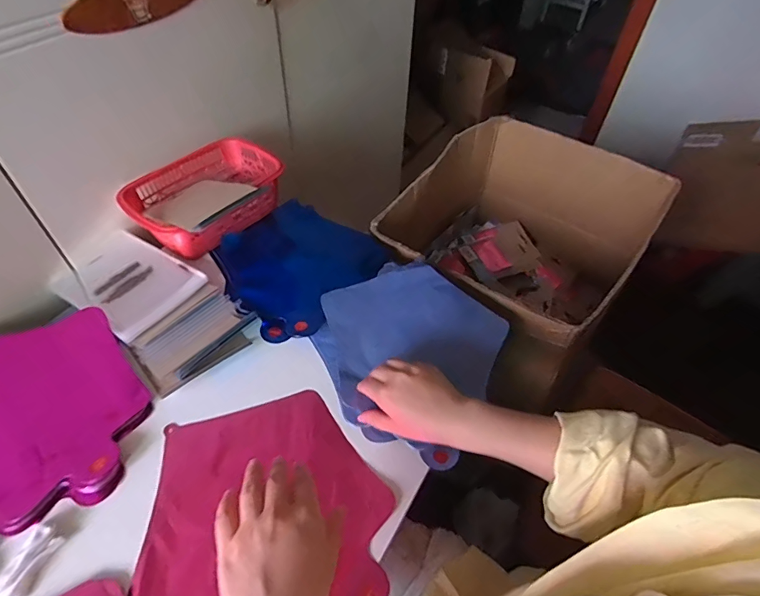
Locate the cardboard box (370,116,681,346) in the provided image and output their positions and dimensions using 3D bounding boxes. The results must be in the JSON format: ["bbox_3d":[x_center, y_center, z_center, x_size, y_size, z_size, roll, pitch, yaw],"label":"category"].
[{"bbox_3d":[0.265,-0.097,0.919,0.377,0.304,0.544,34,56,22],"label":"cardboard box"}]

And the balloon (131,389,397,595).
[{"bbox_3d":[-0.108,0.195,0.454,0.227,0.010,0.208,-2,50,-5],"label":"balloon"}]

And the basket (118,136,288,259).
[{"bbox_3d":[-0.257,-0.149,0.672,0.150,0.064,0.215,37,57,24],"label":"basket"}]

